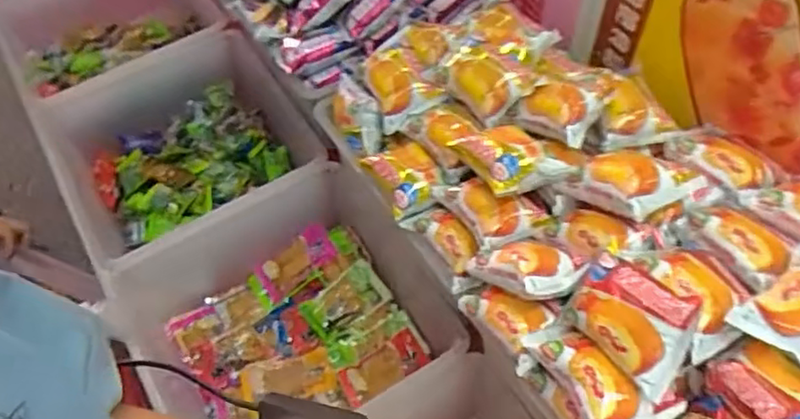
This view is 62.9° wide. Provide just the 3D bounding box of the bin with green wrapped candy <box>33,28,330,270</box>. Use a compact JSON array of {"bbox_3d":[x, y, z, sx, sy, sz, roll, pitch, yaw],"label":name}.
[{"bbox_3d":[-0.281,-0.079,0.860,0.305,0.113,0.304,-27,59,-14],"label":"bin with green wrapped candy"}]

